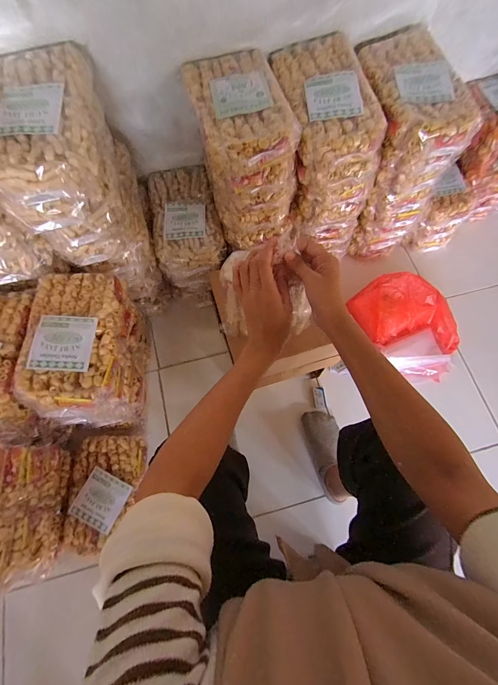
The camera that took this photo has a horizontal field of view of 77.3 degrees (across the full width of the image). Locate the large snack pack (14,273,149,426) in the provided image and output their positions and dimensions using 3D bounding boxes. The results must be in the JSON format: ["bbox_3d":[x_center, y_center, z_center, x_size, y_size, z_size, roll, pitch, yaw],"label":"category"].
[{"bbox_3d":[-0.325,0.029,0.660,0.155,0.251,0.268,0,70,0],"label":"large snack pack"}]

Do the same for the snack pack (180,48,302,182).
[{"bbox_3d":[-0.020,-0.419,0.565,0.155,0.065,0.266,-15,71,-5],"label":"snack pack"}]

